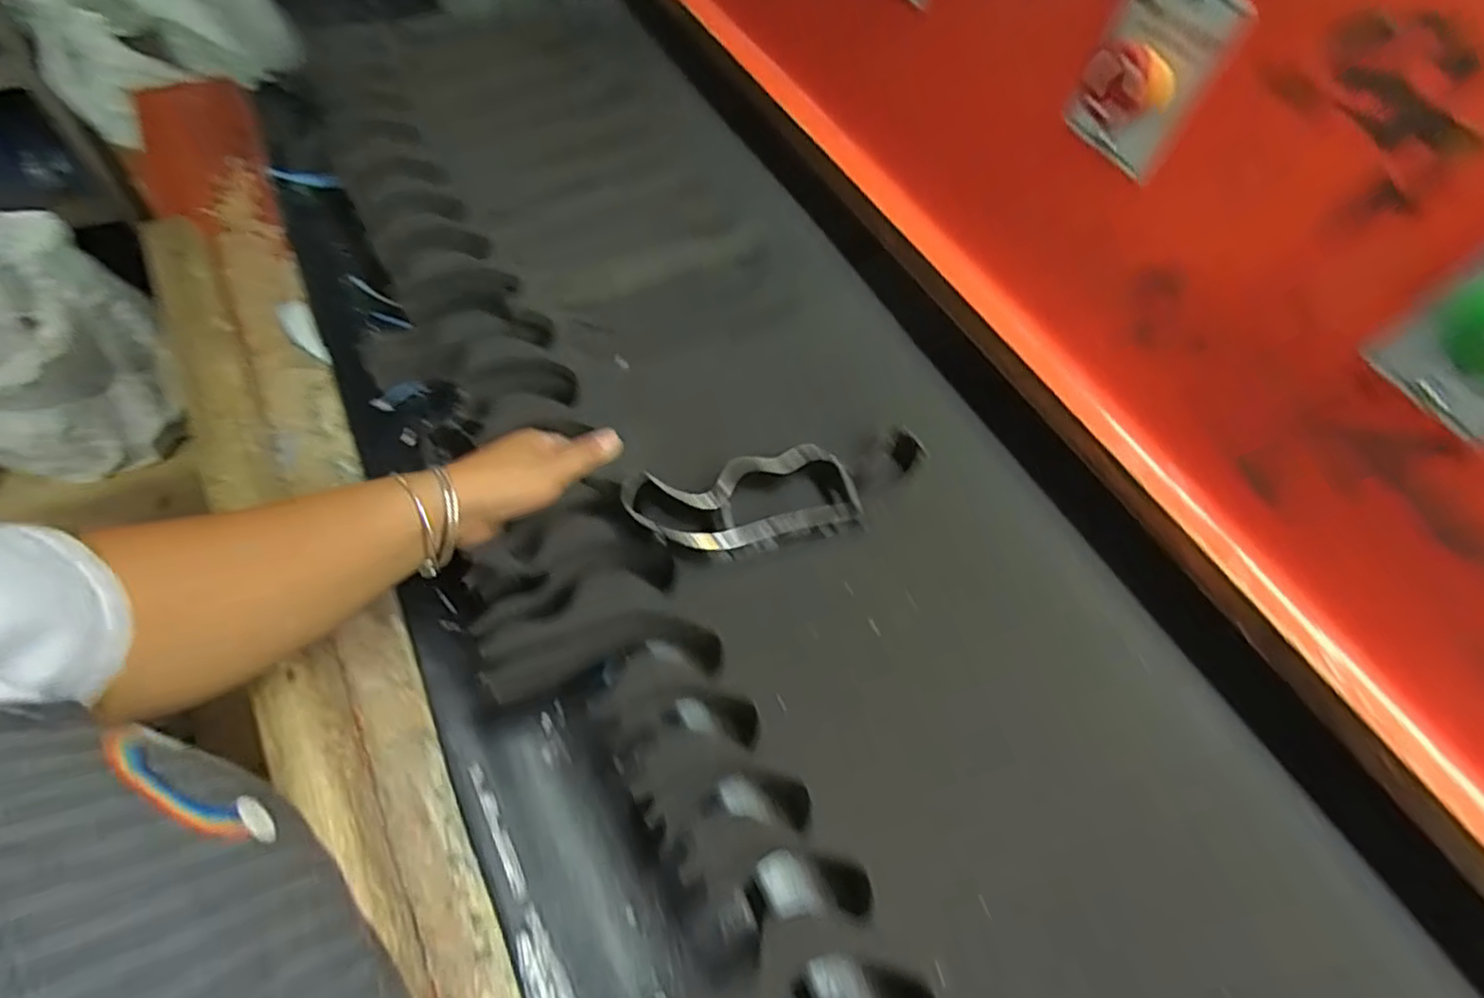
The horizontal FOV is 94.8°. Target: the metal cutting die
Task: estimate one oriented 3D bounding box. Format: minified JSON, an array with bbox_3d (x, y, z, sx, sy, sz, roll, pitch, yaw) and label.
[{"bbox_3d":[0.002,0.001,0.461,0.151,0.037,0.065,-15,65,-13],"label":"metal cutting die"}]

